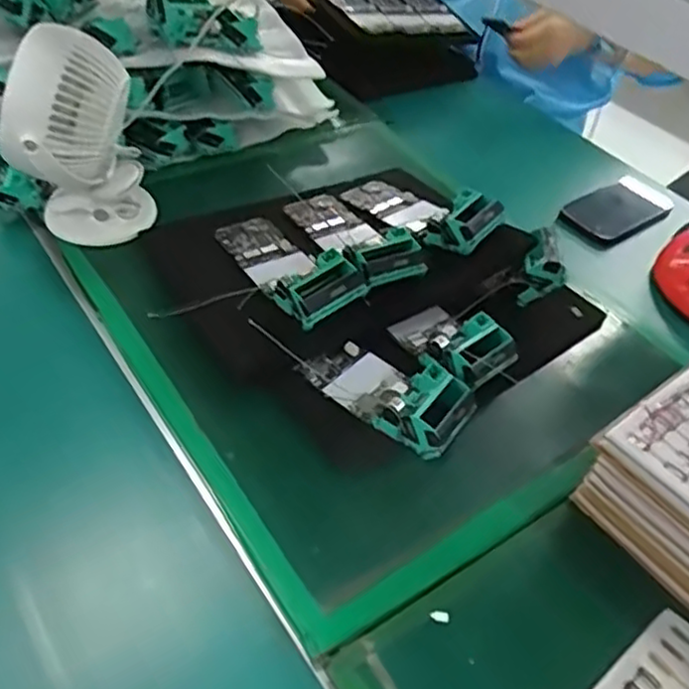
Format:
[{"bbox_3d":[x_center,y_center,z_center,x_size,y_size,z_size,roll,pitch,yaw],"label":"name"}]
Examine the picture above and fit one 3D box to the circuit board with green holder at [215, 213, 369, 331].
[{"bbox_3d":[-0.061,-0.082,0.706,0.070,0.047,0.188,-22,39,-27],"label":"circuit board with green holder"}]

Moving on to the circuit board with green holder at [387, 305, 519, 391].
[{"bbox_3d":[0.102,-0.001,0.659,0.072,0.040,0.099,-28,55,-31],"label":"circuit board with green holder"}]

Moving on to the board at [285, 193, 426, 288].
[{"bbox_3d":[0.009,-0.120,0.750,0.080,0.038,0.192,-19,38,-25],"label":"board"}]

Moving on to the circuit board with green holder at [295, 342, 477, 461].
[{"bbox_3d":[0.038,0.038,0.618,0.146,0.046,0.075,33,50,24],"label":"circuit board with green holder"}]

